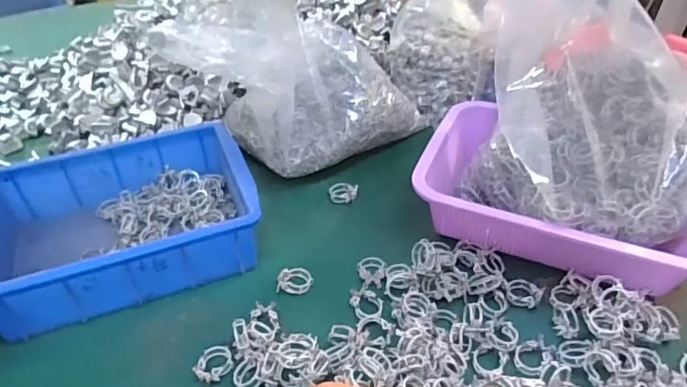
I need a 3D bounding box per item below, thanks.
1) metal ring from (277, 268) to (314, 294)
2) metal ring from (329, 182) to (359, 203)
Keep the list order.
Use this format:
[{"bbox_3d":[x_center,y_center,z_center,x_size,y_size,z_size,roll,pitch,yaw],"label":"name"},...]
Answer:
[{"bbox_3d":[-0.045,0.083,0.467,0.032,0.011,0.026,2,40,2],"label":"metal ring"},{"bbox_3d":[0.000,-0.002,0.559,0.031,0.009,0.027,6,40,6],"label":"metal ring"}]

